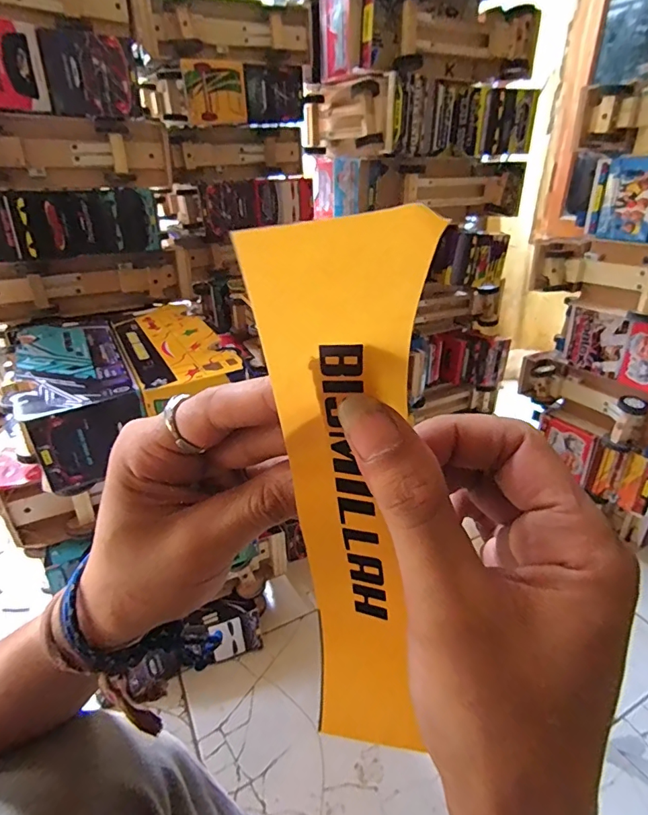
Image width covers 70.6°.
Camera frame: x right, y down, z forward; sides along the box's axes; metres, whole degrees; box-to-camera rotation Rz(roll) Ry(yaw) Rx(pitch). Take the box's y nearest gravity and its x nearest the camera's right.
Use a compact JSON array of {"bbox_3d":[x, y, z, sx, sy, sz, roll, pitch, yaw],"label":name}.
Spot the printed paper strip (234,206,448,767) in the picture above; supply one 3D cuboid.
[{"bbox_3d":[0.009,0.037,0.142,0.041,0.183,0.041,-9,30,-7],"label":"printed paper strip"}]

